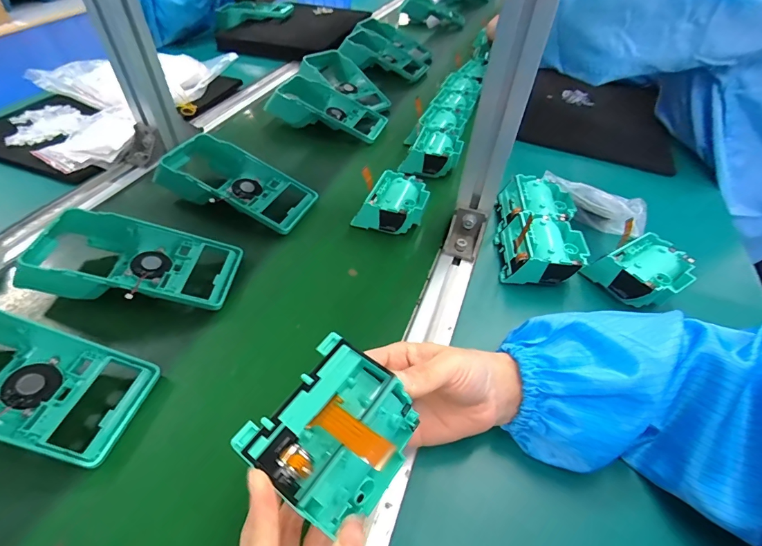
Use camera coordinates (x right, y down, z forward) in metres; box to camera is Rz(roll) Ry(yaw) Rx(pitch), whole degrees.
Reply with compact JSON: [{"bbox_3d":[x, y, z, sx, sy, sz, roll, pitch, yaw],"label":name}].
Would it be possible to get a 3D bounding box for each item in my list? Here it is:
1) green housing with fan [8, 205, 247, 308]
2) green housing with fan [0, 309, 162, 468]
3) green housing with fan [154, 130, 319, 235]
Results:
[{"bbox_3d":[-0.238,-0.010,0.369,0.178,0.049,0.096,1,45,1],"label":"green housing with fan"},{"bbox_3d":[-0.280,0.079,0.286,0.190,0.057,0.090,10,45,10],"label":"green housing with fan"},{"bbox_3d":[-0.177,-0.113,0.468,0.188,0.051,0.098,16,47,15],"label":"green housing with fan"}]

